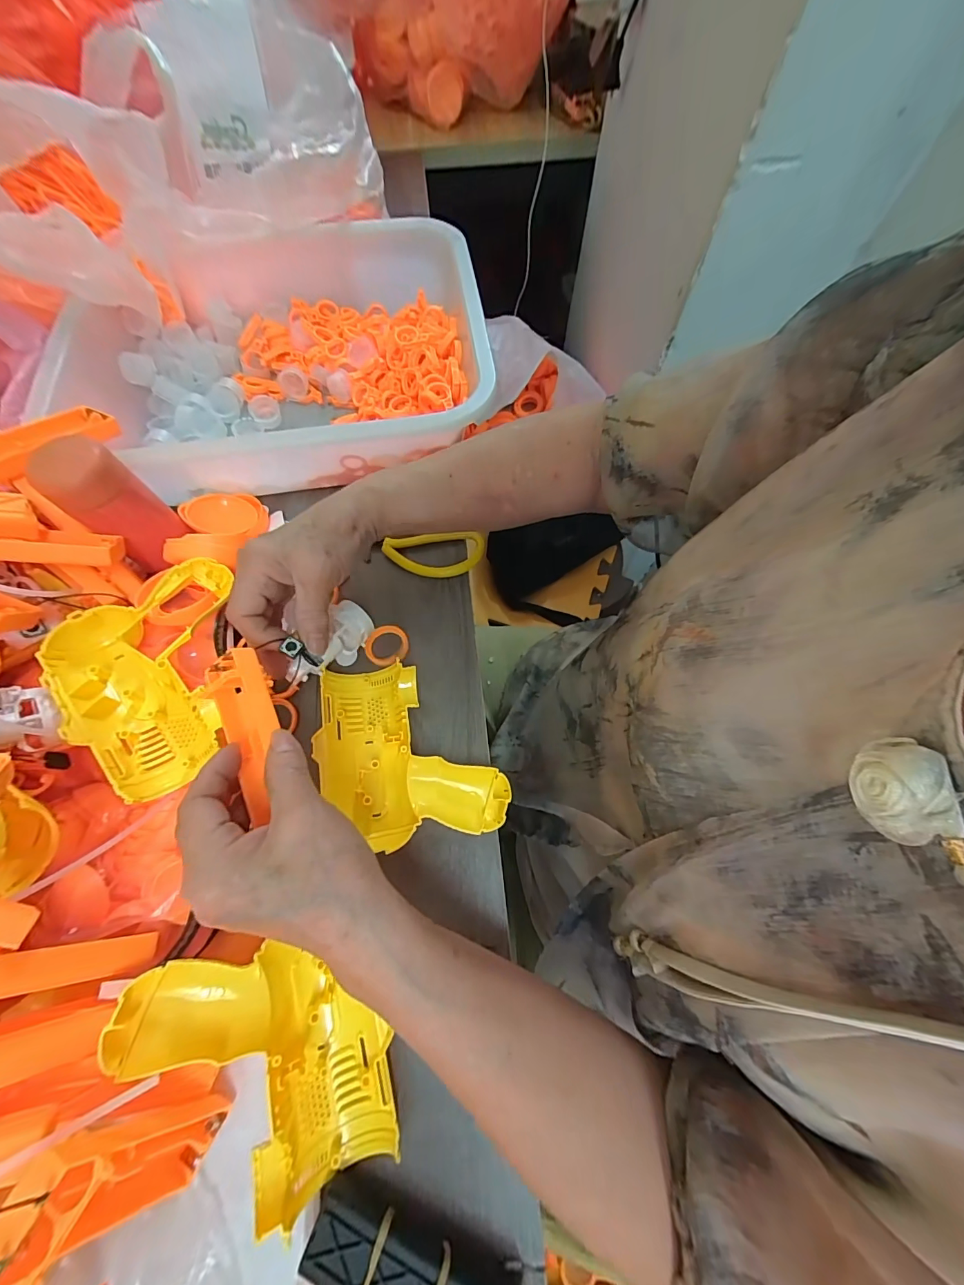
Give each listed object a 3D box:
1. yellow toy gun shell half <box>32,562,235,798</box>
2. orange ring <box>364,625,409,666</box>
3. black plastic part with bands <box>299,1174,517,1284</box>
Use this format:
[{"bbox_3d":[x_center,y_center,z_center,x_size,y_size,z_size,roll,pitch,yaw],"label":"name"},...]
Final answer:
[{"bbox_3d":[-0.233,0.022,0.286,0.106,0.036,0.163,-7,68,-2],"label":"yellow toy gun shell half"},{"bbox_3d":[-0.078,0.002,0.345,0.033,0.011,0.035,0,68,1],"label":"orange ring"},{"bbox_3d":[-0.034,0.313,0.206,0.107,0.026,0.029,21,70,9],"label":"black plastic part with bands"}]

